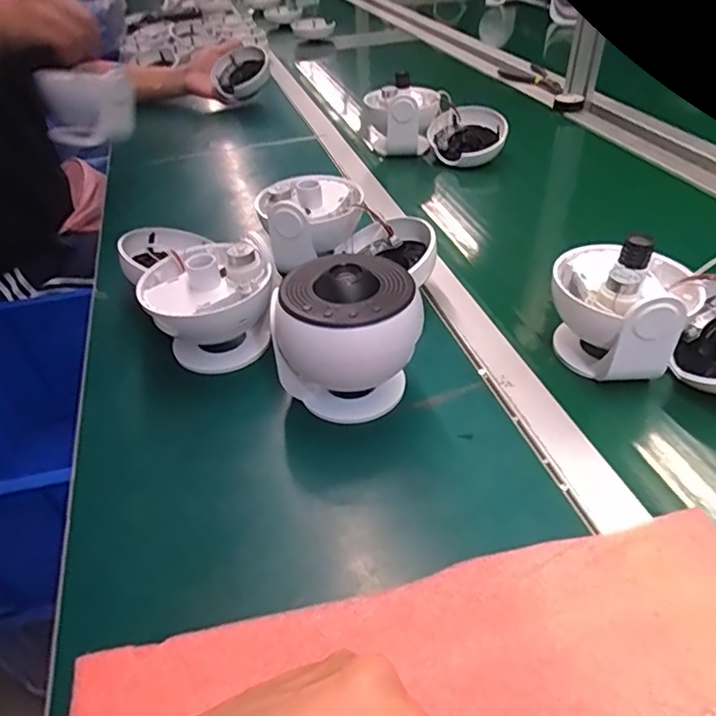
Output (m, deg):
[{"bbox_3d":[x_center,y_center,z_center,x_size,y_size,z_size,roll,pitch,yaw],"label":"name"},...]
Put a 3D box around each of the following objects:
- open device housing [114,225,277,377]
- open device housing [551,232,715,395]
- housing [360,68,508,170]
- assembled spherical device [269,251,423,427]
[{"bbox_3d":[-0.137,-0.050,0.537,0.118,0.105,0.113,-18,44,-16],"label":"open device housing"},{"bbox_3d":[0.265,-0.037,0.481,0.200,0.107,0.125,14,45,19],"label":"open device housing"},{"bbox_3d":[0.121,-0.354,0.883,0.209,0.118,0.096,12,44,18],"label":"housing"},{"bbox_3d":[-0.006,-0.014,0.469,0.099,0.119,0.095,-32,49,-28],"label":"assembled spherical device"}]

